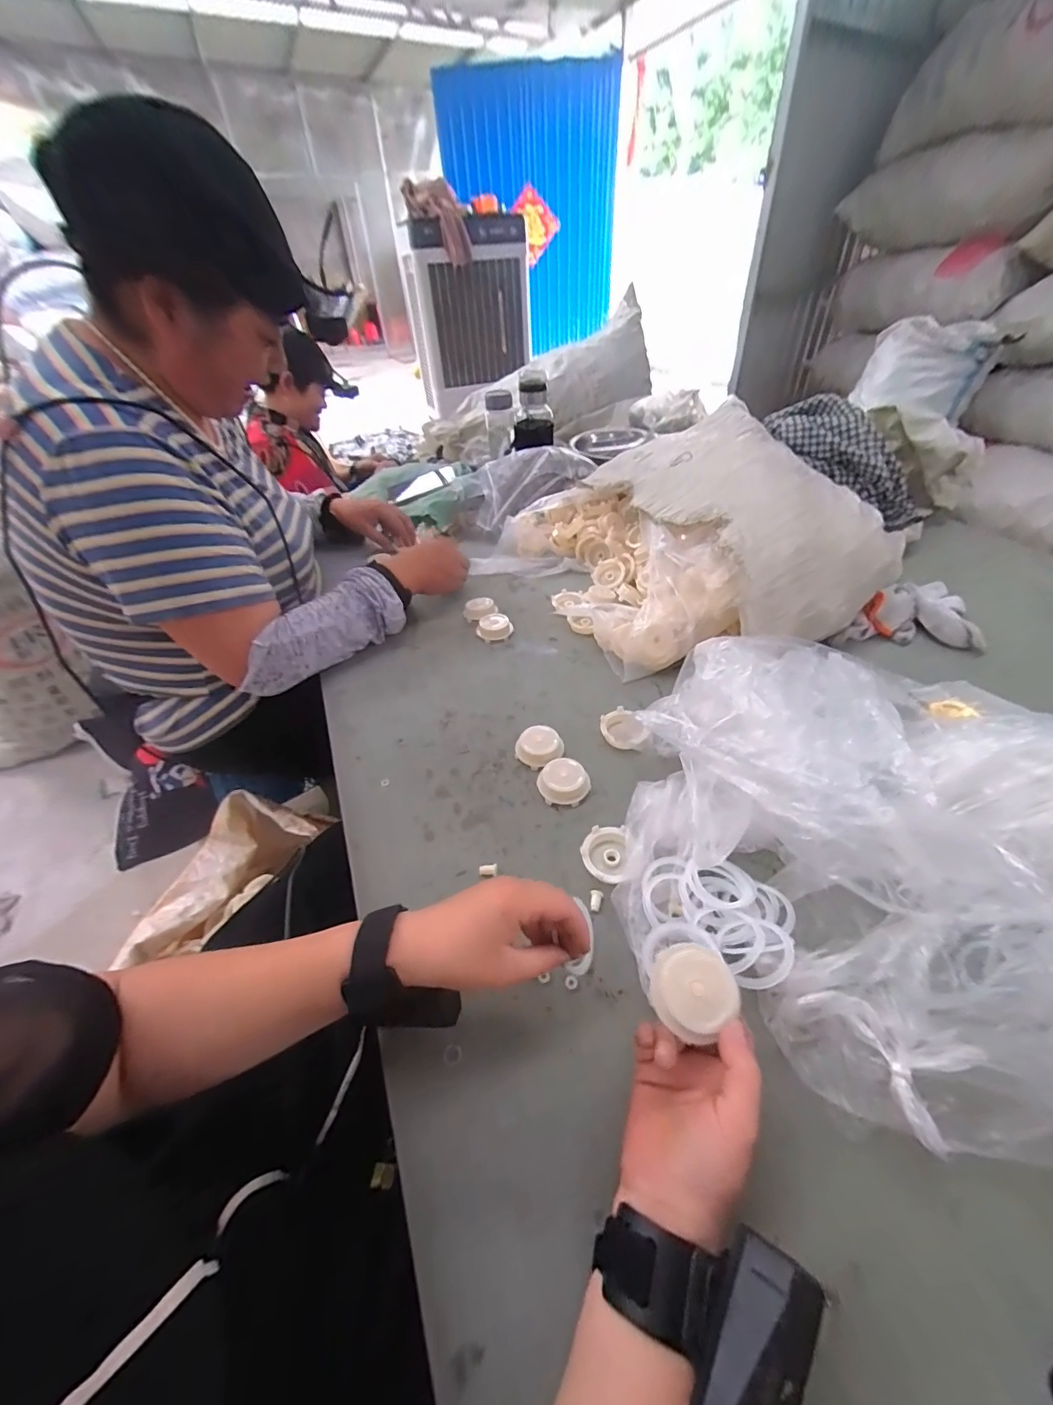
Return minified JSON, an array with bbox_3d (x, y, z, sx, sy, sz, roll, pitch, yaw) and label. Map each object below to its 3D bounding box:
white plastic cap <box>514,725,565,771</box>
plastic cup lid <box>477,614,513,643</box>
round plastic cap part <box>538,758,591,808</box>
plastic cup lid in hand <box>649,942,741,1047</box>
[{"bbox_3d":[0.013,0.050,0.541,0.050,0.028,0.048,-3,43,2],"label":"white plastic cap"},{"bbox_3d":[-0.049,-0.114,0.732,0.053,0.022,0.054,-3,43,2],"label":"plastic cup lid"},{"bbox_3d":[0.035,0.081,0.504,0.044,0.030,0.053,-30,48,-25],"label":"round plastic cap part"},{"bbox_3d":[0.104,0.181,0.304,0.052,0.009,0.047,-37,48,-3],"label":"plastic cup lid in hand"}]

